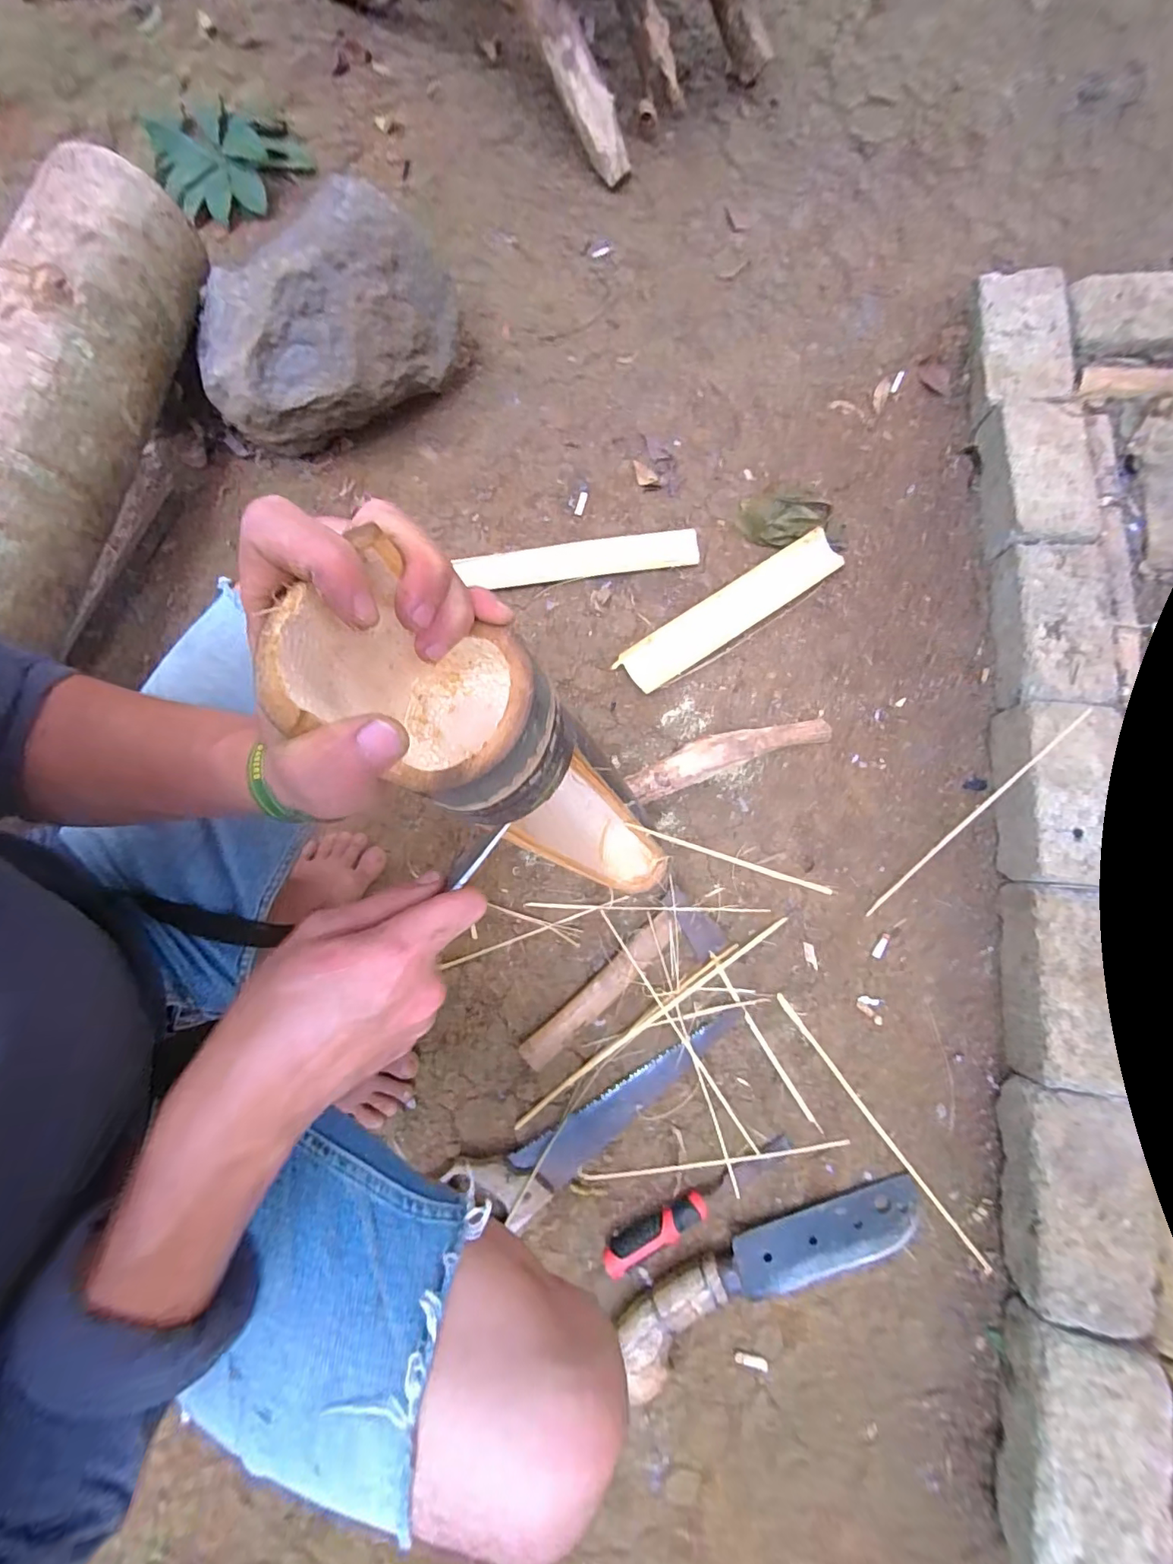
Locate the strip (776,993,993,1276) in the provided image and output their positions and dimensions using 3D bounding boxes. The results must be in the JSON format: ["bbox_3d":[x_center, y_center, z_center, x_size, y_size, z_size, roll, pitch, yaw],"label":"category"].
[{"bbox_3d":[0.332,0.391,0.600,0.010,0.008,0.339,-36,80,-6],"label":"strip"}]

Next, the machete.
[{"bbox_3d":[0.200,0.528,0.565,0.360,0.045,0.087,-24,76,-1],"label":"machete"}]

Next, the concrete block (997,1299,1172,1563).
[{"bbox_3d":[0.467,0.642,0.510,0.123,0.080,0.218,16,78,8],"label":"concrete block"}]

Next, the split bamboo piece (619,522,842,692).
[{"bbox_3d":[0.198,-0.235,0.726,0.331,0.019,0.068,-34,80,-5],"label":"split bamboo piece"}]

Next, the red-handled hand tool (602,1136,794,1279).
[{"bbox_3d":[0.126,0.465,0.581,0.235,0.032,0.026,-29,76,-2],"label":"red-handled hand tool"}]

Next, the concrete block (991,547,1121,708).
[{"bbox_3d":[0.588,-0.188,0.672,0.130,0.075,0.209,5,77,6],"label":"concrete block"}]

